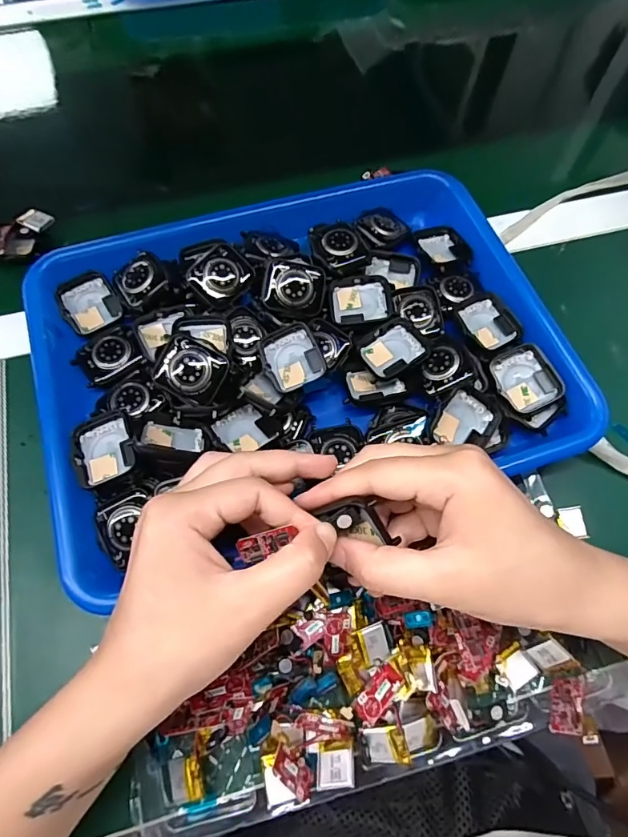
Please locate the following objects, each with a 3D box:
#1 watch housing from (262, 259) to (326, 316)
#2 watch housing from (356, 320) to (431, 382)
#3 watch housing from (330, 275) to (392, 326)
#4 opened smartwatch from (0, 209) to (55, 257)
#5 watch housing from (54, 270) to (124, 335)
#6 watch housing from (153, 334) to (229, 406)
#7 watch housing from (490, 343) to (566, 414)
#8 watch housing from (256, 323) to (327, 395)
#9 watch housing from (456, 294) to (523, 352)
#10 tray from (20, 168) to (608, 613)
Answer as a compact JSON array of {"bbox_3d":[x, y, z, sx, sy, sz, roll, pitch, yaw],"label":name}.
[{"bbox_3d":[-0.013,-0.088,0.311,0.040,0.007,0.035,9,87,-9],"label":"watch housing"},{"bbox_3d":[0.052,-0.046,0.308,0.040,0.010,0.035,-23,68,-11],"label":"watch housing"},{"bbox_3d":[0.032,-0.082,0.321,0.041,0.010,0.033,-4,66,-3],"label":"watch housing"},{"bbox_3d":[-0.236,-0.146,0.375,0.032,0.020,0.055,39,71,15],"label":"opened smartwatch"},{"bbox_3d":[-0.157,-0.080,0.325,0.039,0.011,0.039,-34,86,-16],"label":"watch housing"},{"bbox_3d":[-0.072,-0.029,0.272,0.037,0.006,0.036,24,91,3],"label":"watch housing"},{"bbox_3d":[0.136,-0.026,0.301,0.036,0.012,0.042,-20,68,-10],"label":"watch housing"},{"bbox_3d":[-0.014,-0.040,0.299,0.035,0.014,0.037,-18,67,-9],"label":"watch housing"},{"bbox_3d":[0.119,-0.065,0.319,0.036,0.011,0.042,-32,70,-14],"label":"watch housing"},{"bbox_3d":[-0.008,-0.045,0.314,0.325,0.052,0.243,-17,67,-8],"label":"tray"}]

